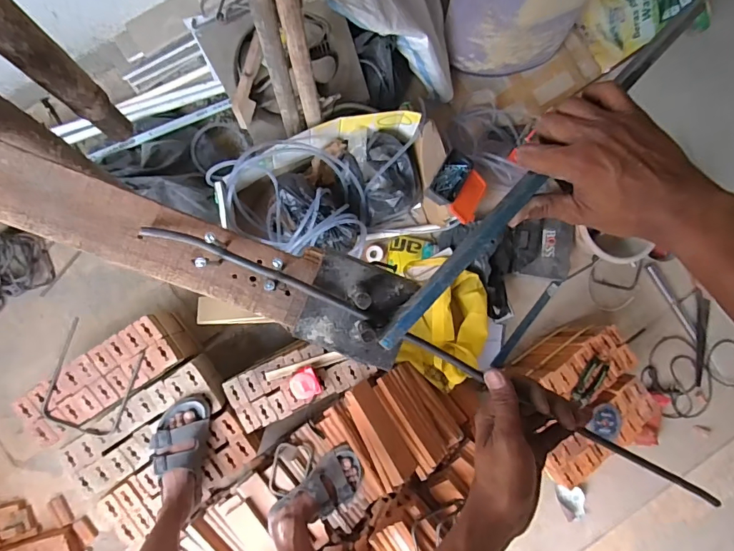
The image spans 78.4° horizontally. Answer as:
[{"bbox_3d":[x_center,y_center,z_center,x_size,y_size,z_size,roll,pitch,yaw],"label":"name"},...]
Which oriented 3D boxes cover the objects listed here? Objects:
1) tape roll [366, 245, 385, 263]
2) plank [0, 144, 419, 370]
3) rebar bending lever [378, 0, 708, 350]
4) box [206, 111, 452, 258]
[{"bbox_3d":[0.023,-0.065,1.333,0.053,0.021,0.050,0,87,-9],"label":"tape roll"},{"bbox_3d":[-0.458,-0.137,0.314,0.956,0.038,0.077,21,84,-7],"label":"plank"},{"bbox_3d":[0.139,-0.081,0.358,0.017,0.021,0.367,43,88,-5],"label":"rebar bending lever"},{"bbox_3d":[-0.084,-0.210,1.209,0.549,0.228,0.327,-22,91,-9],"label":"box"}]

